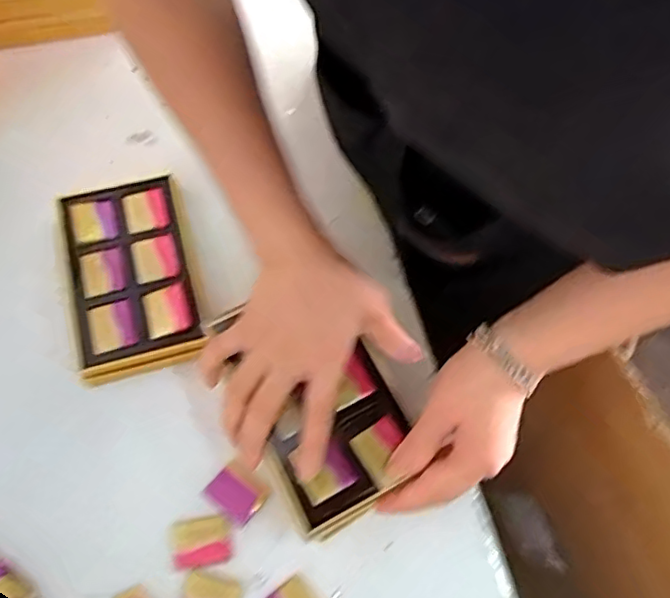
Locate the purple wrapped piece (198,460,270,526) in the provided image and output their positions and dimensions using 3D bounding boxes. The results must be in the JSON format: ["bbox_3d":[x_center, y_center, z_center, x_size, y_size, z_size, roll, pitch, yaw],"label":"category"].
[{"bbox_3d":[-0.074,0.145,0.449,0.039,0.004,0.033,37,70,13],"label":"purple wrapped piece"}]

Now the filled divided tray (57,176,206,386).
[{"bbox_3d":[-0.168,-0.021,0.506,0.102,0.035,0.173,-14,68,-8],"label":"filled divided tray"}]

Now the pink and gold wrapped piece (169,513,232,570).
[{"bbox_3d":[-0.097,0.175,0.435,0.041,0.005,0.032,-11,67,-7],"label":"pink and gold wrapped piece"}]

